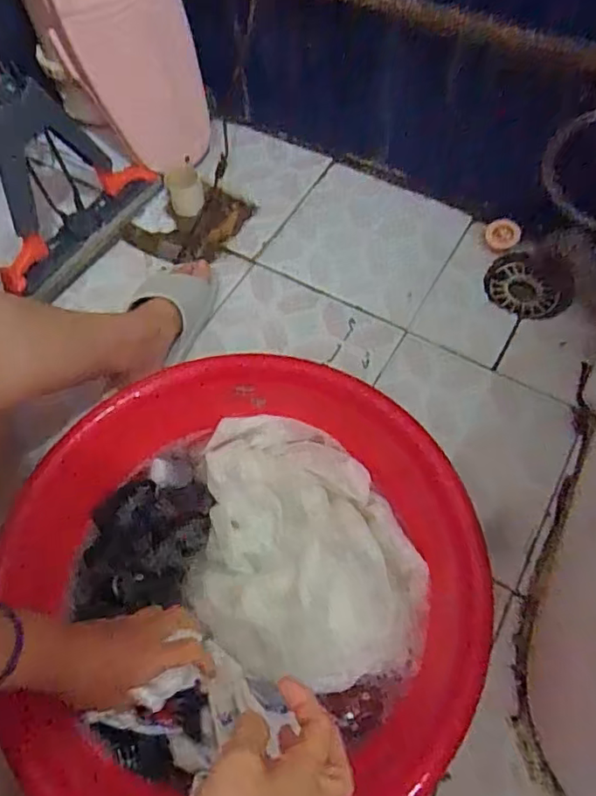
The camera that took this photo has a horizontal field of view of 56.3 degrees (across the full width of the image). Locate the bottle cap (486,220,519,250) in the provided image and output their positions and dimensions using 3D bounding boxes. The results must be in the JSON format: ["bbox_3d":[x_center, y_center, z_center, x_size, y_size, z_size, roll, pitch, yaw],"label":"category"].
[{"bbox_3d":[0.291,-0.233,0.794,0.048,0.006,0.043,22,93,35],"label":"bottle cap"}]

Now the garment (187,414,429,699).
[{"bbox_3d":[0.007,0.138,0.532,0.226,0.054,0.258,3,62,3],"label":"garment"}]

